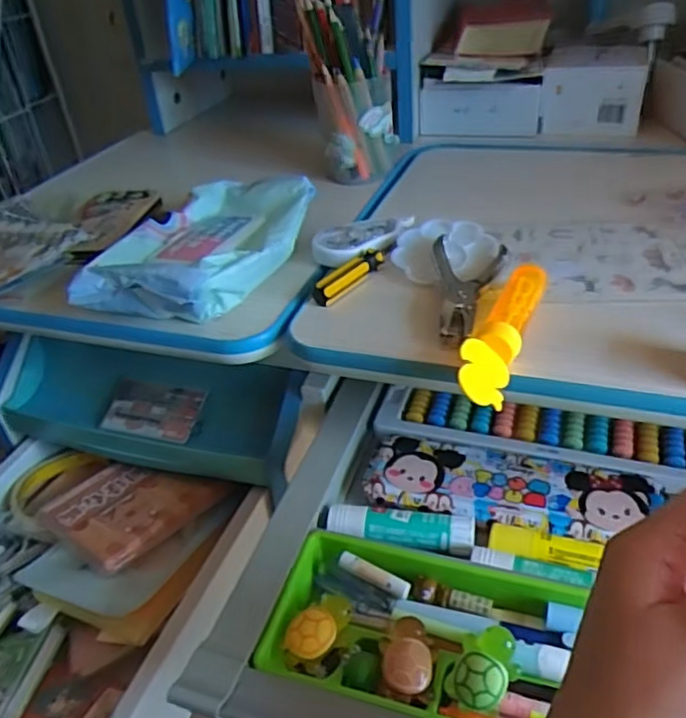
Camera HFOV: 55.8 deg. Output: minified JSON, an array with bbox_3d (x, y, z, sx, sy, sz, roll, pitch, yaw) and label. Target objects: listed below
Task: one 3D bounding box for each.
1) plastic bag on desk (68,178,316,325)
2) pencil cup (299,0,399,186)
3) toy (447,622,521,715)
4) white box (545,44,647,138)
[{"bbox_3d":[-0.104,-0.091,0.501,0.129,0.038,0.190,7,38,16],"label":"plastic bag on desk"},{"bbox_3d":[0.008,-0.257,0.621,0.082,0.153,0.071,-5,36,1],"label":"pencil cup"},{"bbox_3d":[0.072,0.157,0.329,0.026,0.020,0.039,30,65,-3],"label":"toy"},{"bbox_3d":[0.276,-0.291,0.713,0.103,0.073,0.089,11,39,21],"label":"white box"}]

